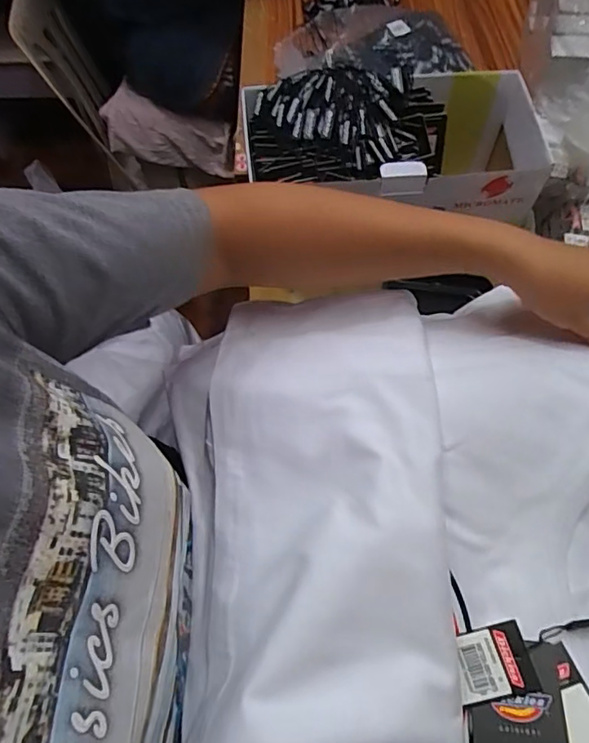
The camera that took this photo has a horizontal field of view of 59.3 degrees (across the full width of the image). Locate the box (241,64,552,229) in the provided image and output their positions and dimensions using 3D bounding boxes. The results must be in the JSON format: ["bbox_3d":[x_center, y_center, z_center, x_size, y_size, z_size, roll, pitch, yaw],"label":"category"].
[{"bbox_3d":[0.099,-0.211,0.505,0.283,0.101,0.134,-5,64,-1],"label":"box"}]

